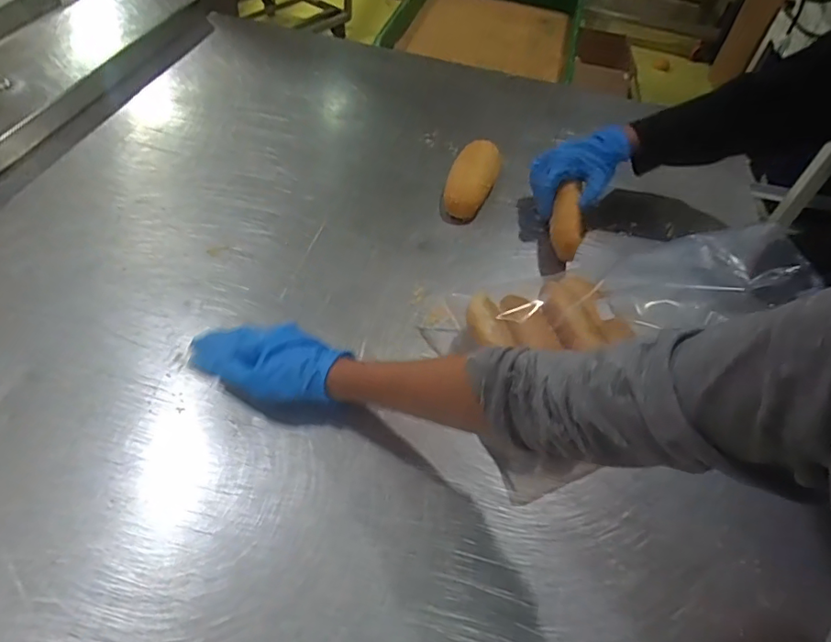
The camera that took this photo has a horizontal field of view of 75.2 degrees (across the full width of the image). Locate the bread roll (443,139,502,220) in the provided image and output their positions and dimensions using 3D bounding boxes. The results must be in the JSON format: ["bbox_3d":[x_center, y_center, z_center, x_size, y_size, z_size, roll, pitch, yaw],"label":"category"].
[{"bbox_3d":[0.082,-0.208,0.773,0.063,0.059,0.135,18,50,10],"label":"bread roll"}]

